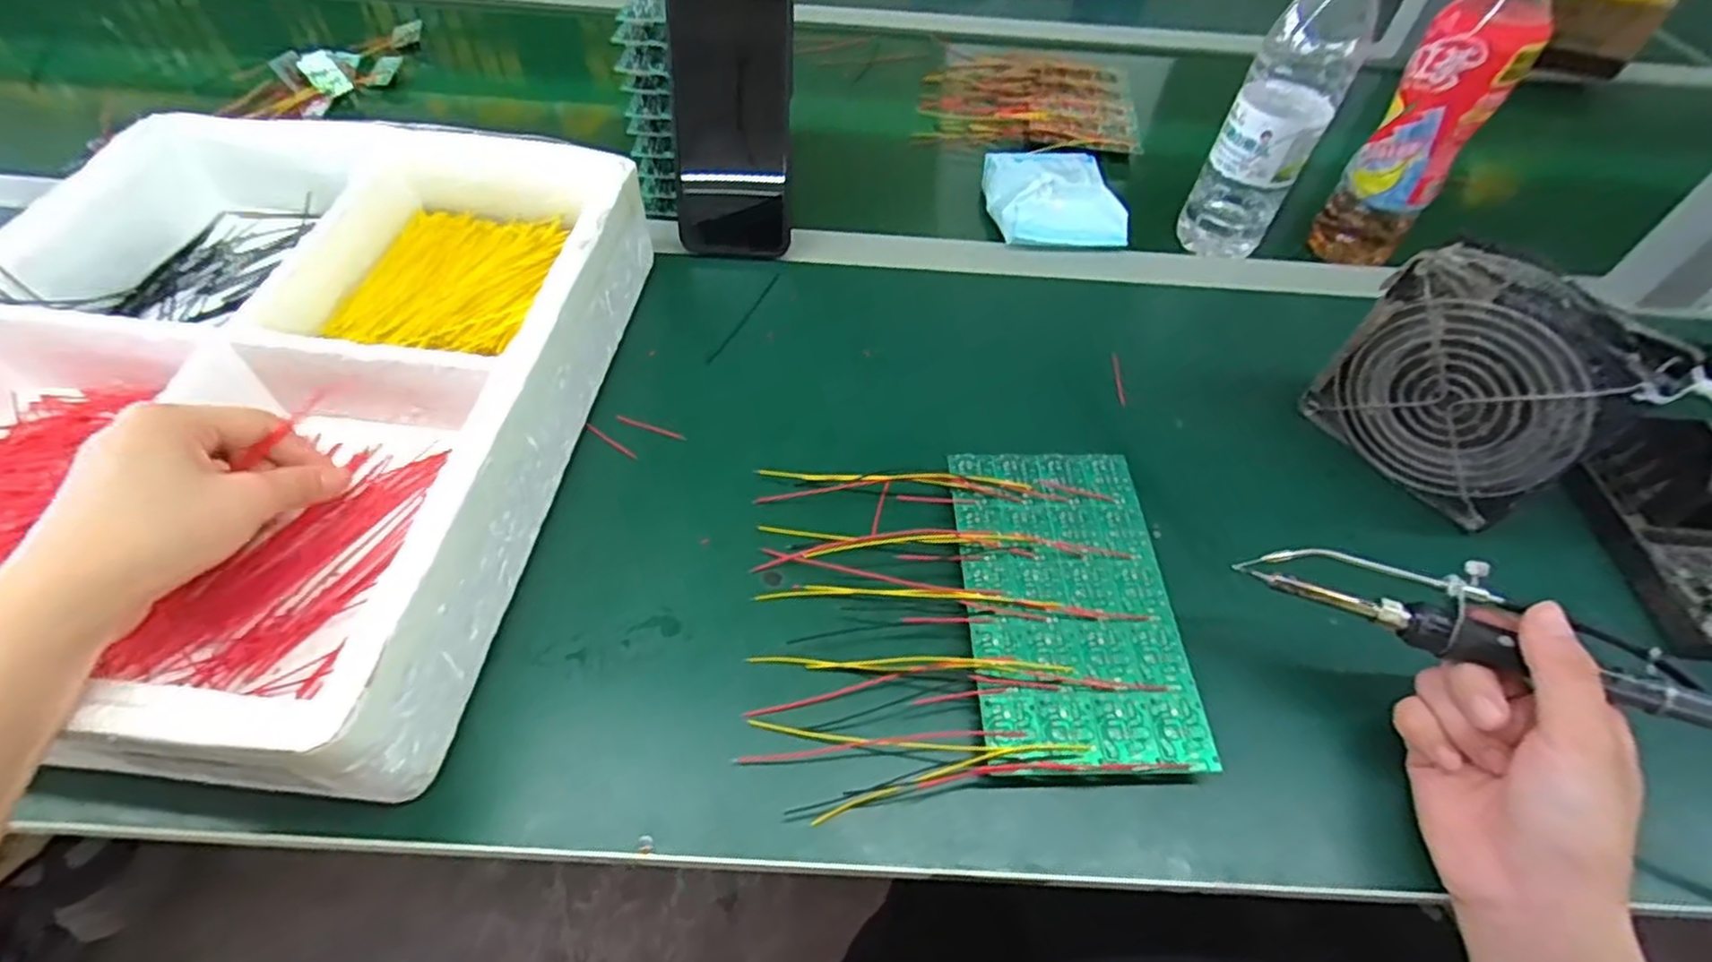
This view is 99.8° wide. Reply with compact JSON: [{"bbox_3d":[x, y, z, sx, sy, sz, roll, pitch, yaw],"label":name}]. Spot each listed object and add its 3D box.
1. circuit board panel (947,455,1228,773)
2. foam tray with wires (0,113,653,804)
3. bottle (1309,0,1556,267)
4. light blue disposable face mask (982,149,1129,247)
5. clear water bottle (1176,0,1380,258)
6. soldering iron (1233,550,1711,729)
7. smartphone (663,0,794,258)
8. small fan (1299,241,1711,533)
[{"bbox_3d":[0.106,0.058,0.366,0.104,0.015,0.171,2,53,-3],"label":"circuit board panel"},{"bbox_3d":[-0.309,-0.055,0.385,0.303,0.077,0.377,7,53,0],"label":"foam tray with wires"},{"bbox_3d":[0.404,-0.256,0.505,0.063,0.218,0.059,33,57,20],"label":"bottle"},{"bbox_3d":[0.157,-0.229,0.568,0.094,0.040,0.098,0,54,-4],"label":"light blue disposable face mask"},{"bbox_3d":[0.299,-0.261,0.505,0.063,0.206,0.054,27,56,15],"label":"clear water bottle"},{"bbox_3d":[0.277,0.064,0.297,0.211,0.024,0.033,20,54,16],"label":"soldering iron"},{"bbox_3d":[-0.084,-0.238,0.487,0.079,0.165,0.012,2,31,-3],"label":"smartphone"},{"bbox_3d":[0.338,-0.049,0.393,0.044,0.118,0.130,-26,60,-22],"label":"small fan"}]

